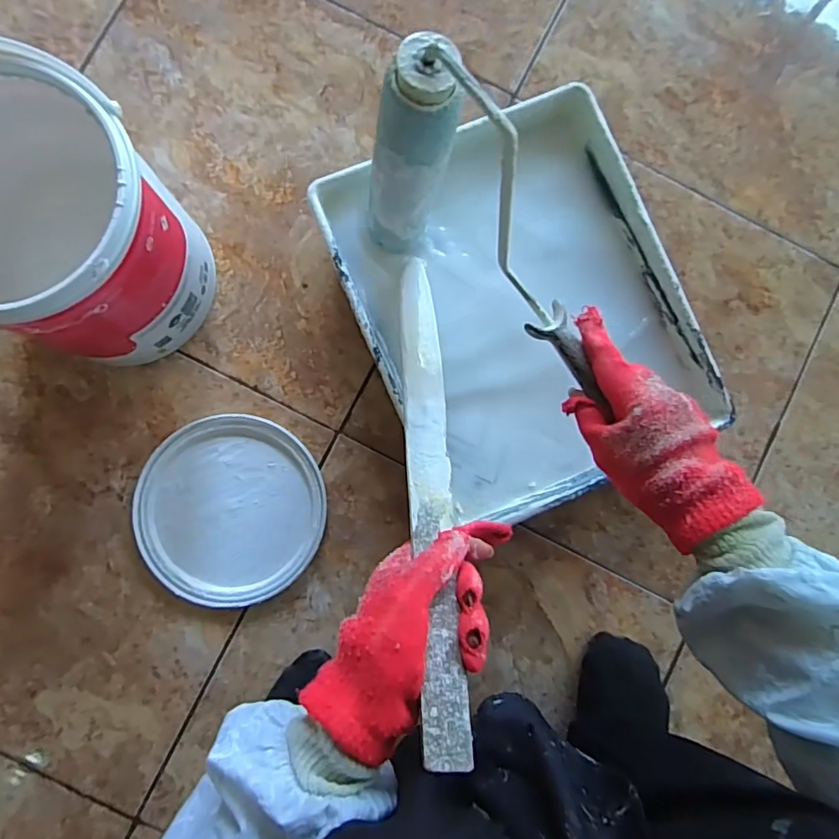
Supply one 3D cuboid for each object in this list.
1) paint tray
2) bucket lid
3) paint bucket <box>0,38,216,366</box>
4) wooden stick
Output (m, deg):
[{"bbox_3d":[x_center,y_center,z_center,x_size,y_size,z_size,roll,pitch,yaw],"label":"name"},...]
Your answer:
[{"bbox_3d":[0.094,-0.101,0.523,0.281,0.074,0.337,-24,87,-5],"label":"paint tray"},{"bbox_3d":[-0.180,0.087,0.525,0.174,0.011,0.172,0,86,-3],"label":"bucket lid"},{"bbox_3d":[-0.289,-0.150,0.446,0.184,0.195,0.172,0,86,-3],"label":"paint bucket"},{"bbox_3d":[0.007,0.025,0.402,0.031,0.013,0.391,-2,57,-3],"label":"wooden stick"}]

